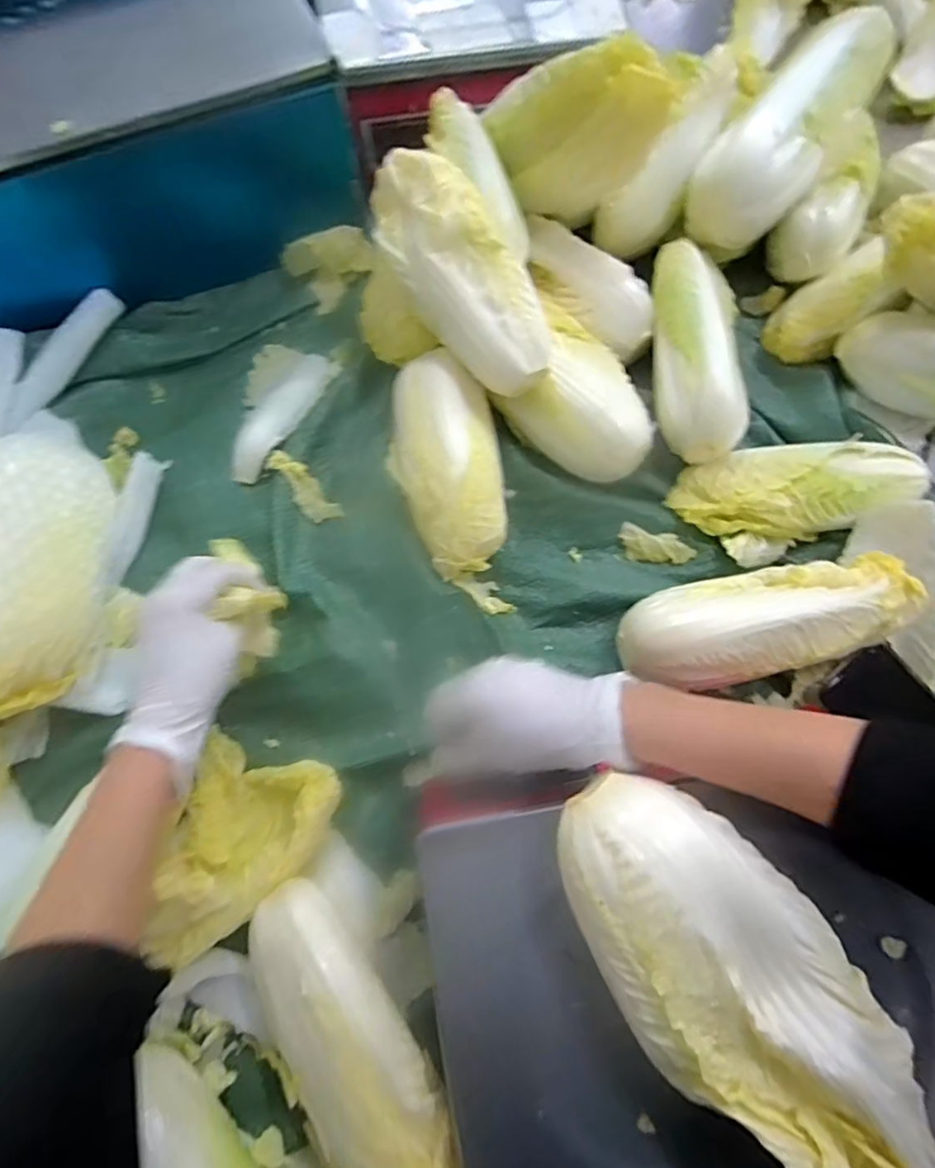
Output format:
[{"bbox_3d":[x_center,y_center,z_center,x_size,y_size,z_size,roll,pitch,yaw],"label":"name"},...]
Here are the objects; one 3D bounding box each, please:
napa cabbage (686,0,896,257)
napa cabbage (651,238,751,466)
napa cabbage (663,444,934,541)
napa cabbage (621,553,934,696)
[{"bbox_3d":[0.282,-0.394,0.513,0.078,0.074,0.212,41,101,13],"label":"napa cabbage"},{"bbox_3d":[0.202,-0.203,0.514,0.083,0.067,0.203,3,72,2],"label":"napa cabbage"},{"bbox_3d":[0.271,-0.076,0.490,0.187,0.048,0.075,4,72,2],"label":"napa cabbage"},{"bbox_3d":[0.221,0.028,0.437,0.216,0.081,0.082,-13,72,-4],"label":"napa cabbage"}]

